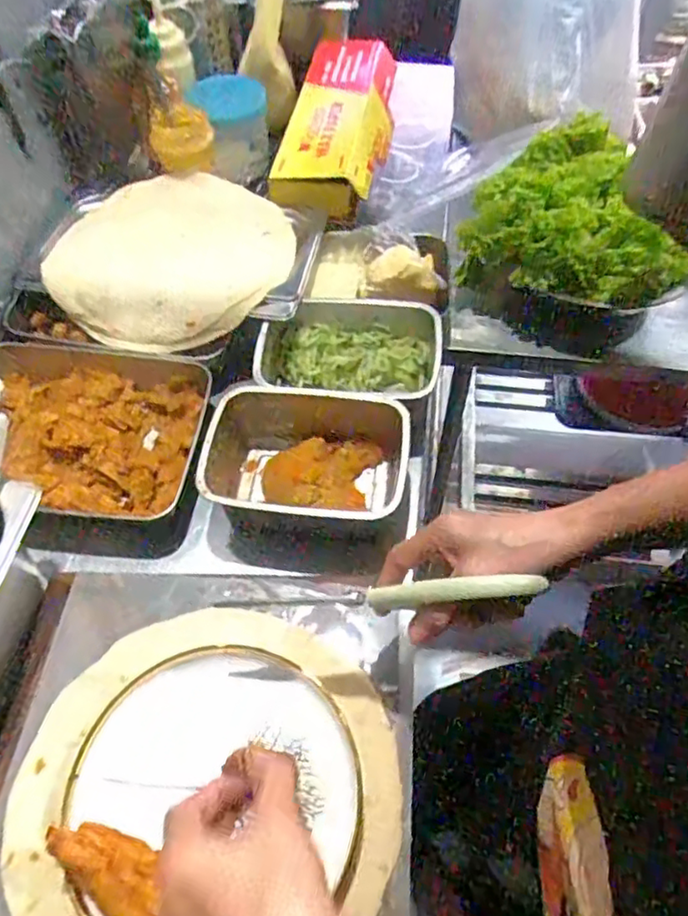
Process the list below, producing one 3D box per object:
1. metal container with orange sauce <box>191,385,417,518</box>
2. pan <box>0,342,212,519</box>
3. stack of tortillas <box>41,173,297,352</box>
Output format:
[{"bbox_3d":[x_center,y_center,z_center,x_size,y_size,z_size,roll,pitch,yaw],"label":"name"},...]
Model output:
[{"bbox_3d":[-0.040,0.010,0.614,0.193,0.080,0.135,7,57,5],"label":"metal container with orange sauce"},{"bbox_3d":[-0.274,-0.032,0.642,0.241,0.063,0.196,5,57,4],"label":"pan"},{"bbox_3d":[-0.199,-0.238,0.732,0.263,0.046,0.252,3,56,3],"label":"stack of tortillas"}]

